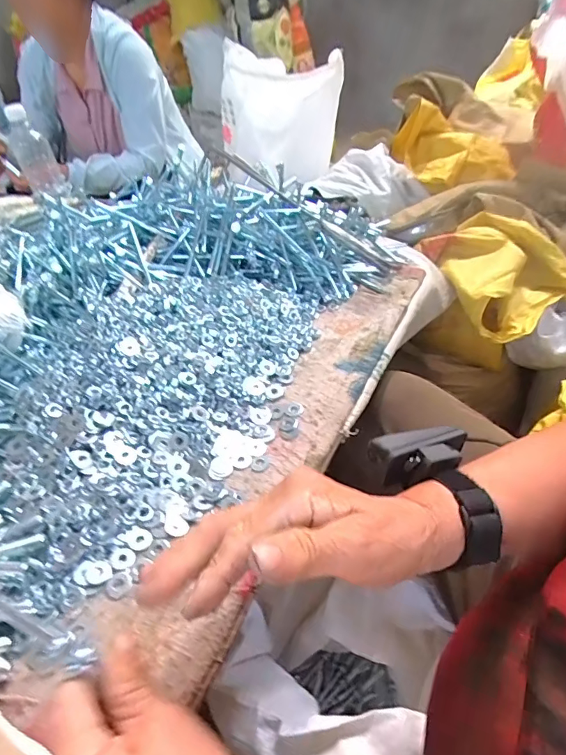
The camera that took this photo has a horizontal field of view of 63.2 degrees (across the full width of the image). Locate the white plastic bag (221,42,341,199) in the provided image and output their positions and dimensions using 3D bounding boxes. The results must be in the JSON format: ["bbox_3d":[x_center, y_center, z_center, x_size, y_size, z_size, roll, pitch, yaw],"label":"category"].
[{"bbox_3d":[-0.017,-0.671,1.229,0.380,0.336,0.108,17,45,23],"label":"white plastic bag"}]

